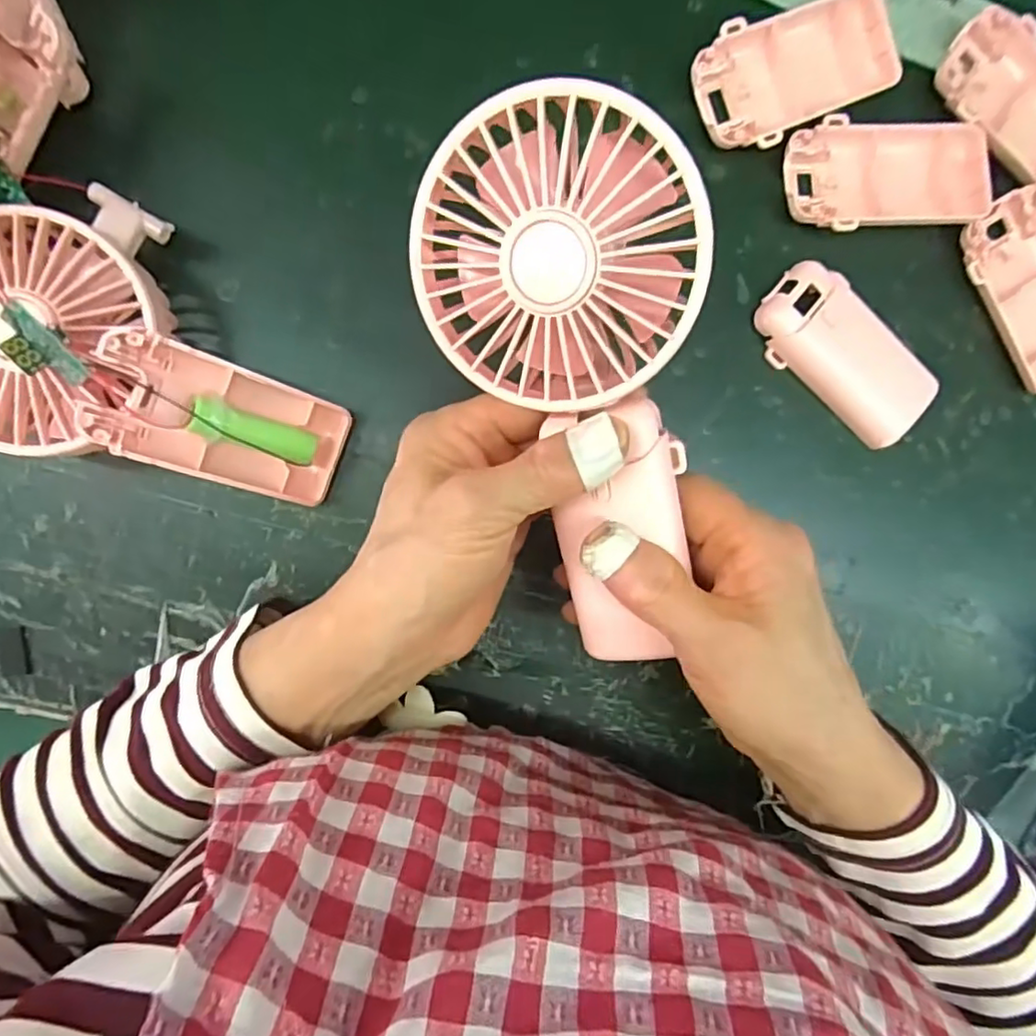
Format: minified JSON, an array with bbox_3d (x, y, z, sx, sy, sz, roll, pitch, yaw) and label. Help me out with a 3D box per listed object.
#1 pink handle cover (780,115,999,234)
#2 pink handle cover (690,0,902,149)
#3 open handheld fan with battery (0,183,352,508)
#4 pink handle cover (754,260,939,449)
[{"bbox_3d":[0.172,-0.161,0.299,0.096,0.017,0.049,-7,96,-6],"label":"pink handle cover"},{"bbox_3d":[0.126,-0.203,0.291,0.096,0.014,0.051,-20,97,-5],"label":"pink handle cover"},{"bbox_3d":[-0.146,-0.067,0.248,0.157,0.061,0.102,15,93,-8],"label":"open handheld fan with battery"},{"bbox_3d":[0.158,-0.078,0.308,0.094,0.017,0.044,41,89,-9],"label":"pink handle cover"}]

